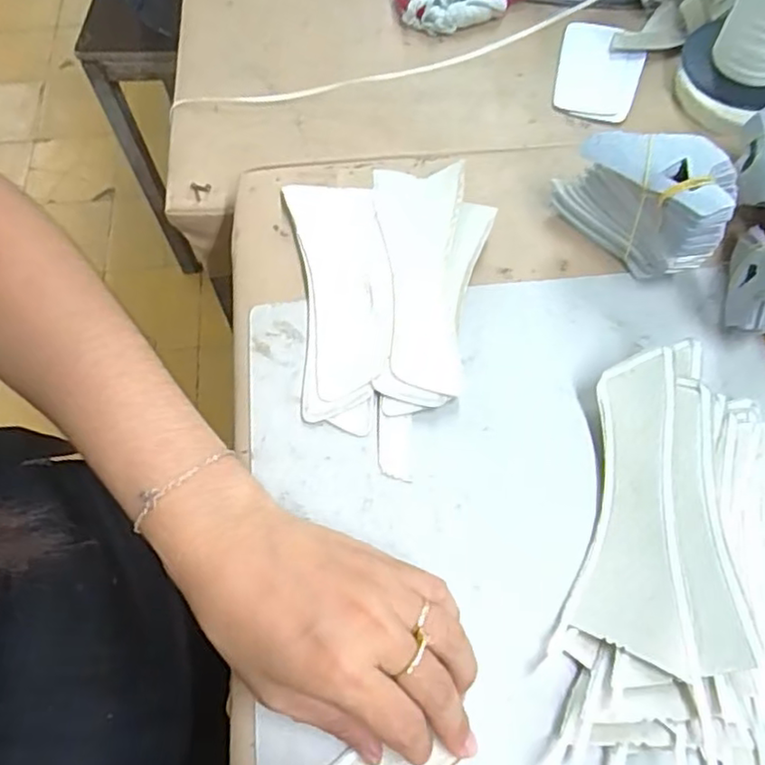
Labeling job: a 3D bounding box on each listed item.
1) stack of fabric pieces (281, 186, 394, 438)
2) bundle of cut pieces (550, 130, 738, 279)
[{"bbox_3d":[-0.024,-0.053,0.391,0.057,0.011,0.170,-6,64,-2],"label":"stack of fabric pieces"},{"bbox_3d":[0.153,-0.108,0.384,0.099,0.075,0.044,34,69,16],"label":"bundle of cut pieces"}]

